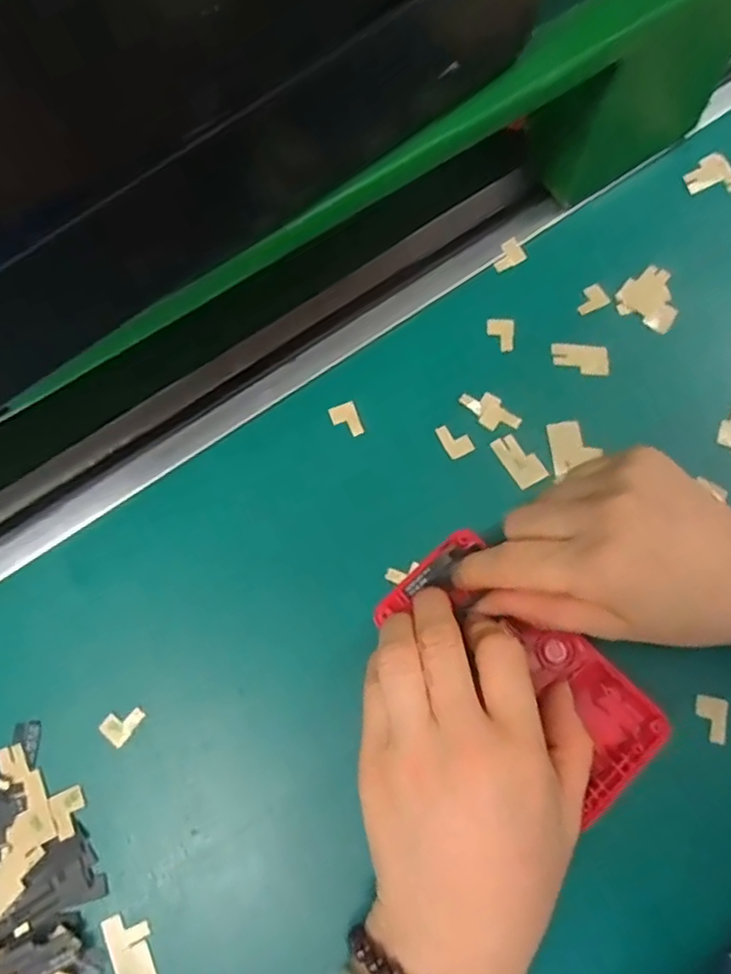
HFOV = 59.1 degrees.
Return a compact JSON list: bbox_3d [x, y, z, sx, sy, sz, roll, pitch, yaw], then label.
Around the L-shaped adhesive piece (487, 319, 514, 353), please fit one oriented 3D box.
[{"bbox_3d":[0.070,-0.079,0.332,0.014,0.004,0.018,4,74,3],"label":"L-shaped adhesive piece"}]

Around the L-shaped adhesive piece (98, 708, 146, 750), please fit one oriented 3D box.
[{"bbox_3d":[-0.108,0.104,0.286,0.014,0.005,0.018,38,79,12],"label":"L-shaped adhesive piece"}]

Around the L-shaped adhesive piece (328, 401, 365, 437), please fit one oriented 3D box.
[{"bbox_3d":[-0.009,-0.033,0.323,0.013,0.004,0.018,-21,74,-4],"label":"L-shaped adhesive piece"}]

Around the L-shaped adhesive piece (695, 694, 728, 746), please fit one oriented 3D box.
[{"bbox_3d":[0.150,0.101,0.279,0.013,0.004,0.019,9,74,5],"label":"L-shaped adhesive piece"}]

